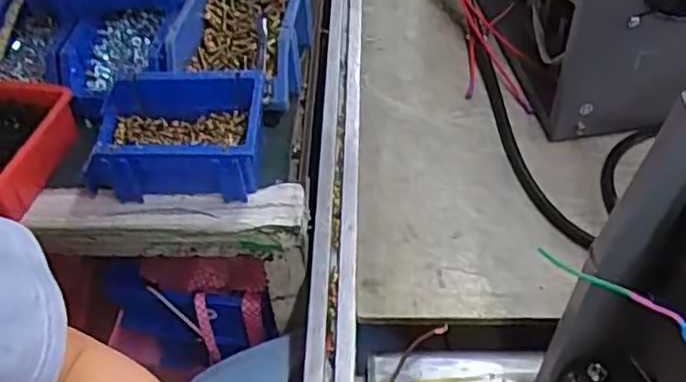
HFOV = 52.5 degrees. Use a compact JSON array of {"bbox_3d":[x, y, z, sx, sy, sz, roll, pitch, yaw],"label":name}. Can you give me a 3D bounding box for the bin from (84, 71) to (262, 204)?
[{"bbox_3d":[-0.153,-0.043,0.646,0.158,0.089,0.104,-2,49,2],"label":"bin"}]

